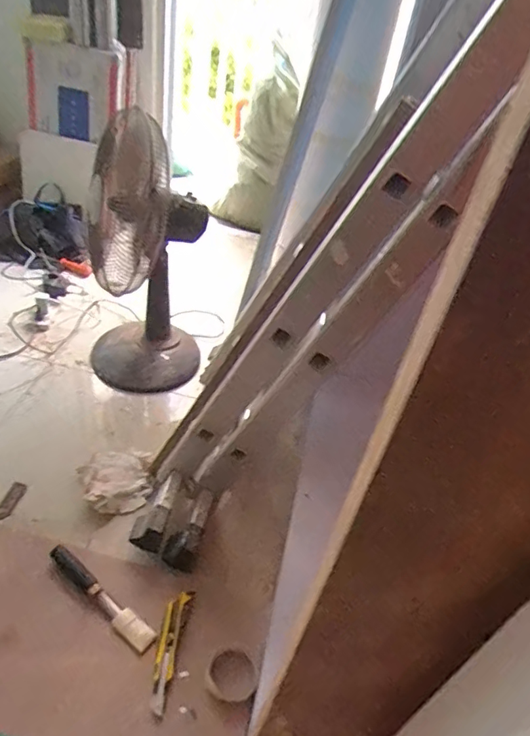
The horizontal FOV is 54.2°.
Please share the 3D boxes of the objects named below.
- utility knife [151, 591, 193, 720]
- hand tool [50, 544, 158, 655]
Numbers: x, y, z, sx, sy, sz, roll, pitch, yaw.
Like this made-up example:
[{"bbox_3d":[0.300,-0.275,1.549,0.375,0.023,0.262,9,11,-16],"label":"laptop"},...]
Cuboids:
[{"bbox_3d":[-0.160,0.462,0.858,0.034,0.020,0.181,13,38,1],"label":"utility knife"},{"bbox_3d":[-0.284,0.394,0.896,0.239,0.024,0.036,38,50,14],"label":"hand tool"}]

